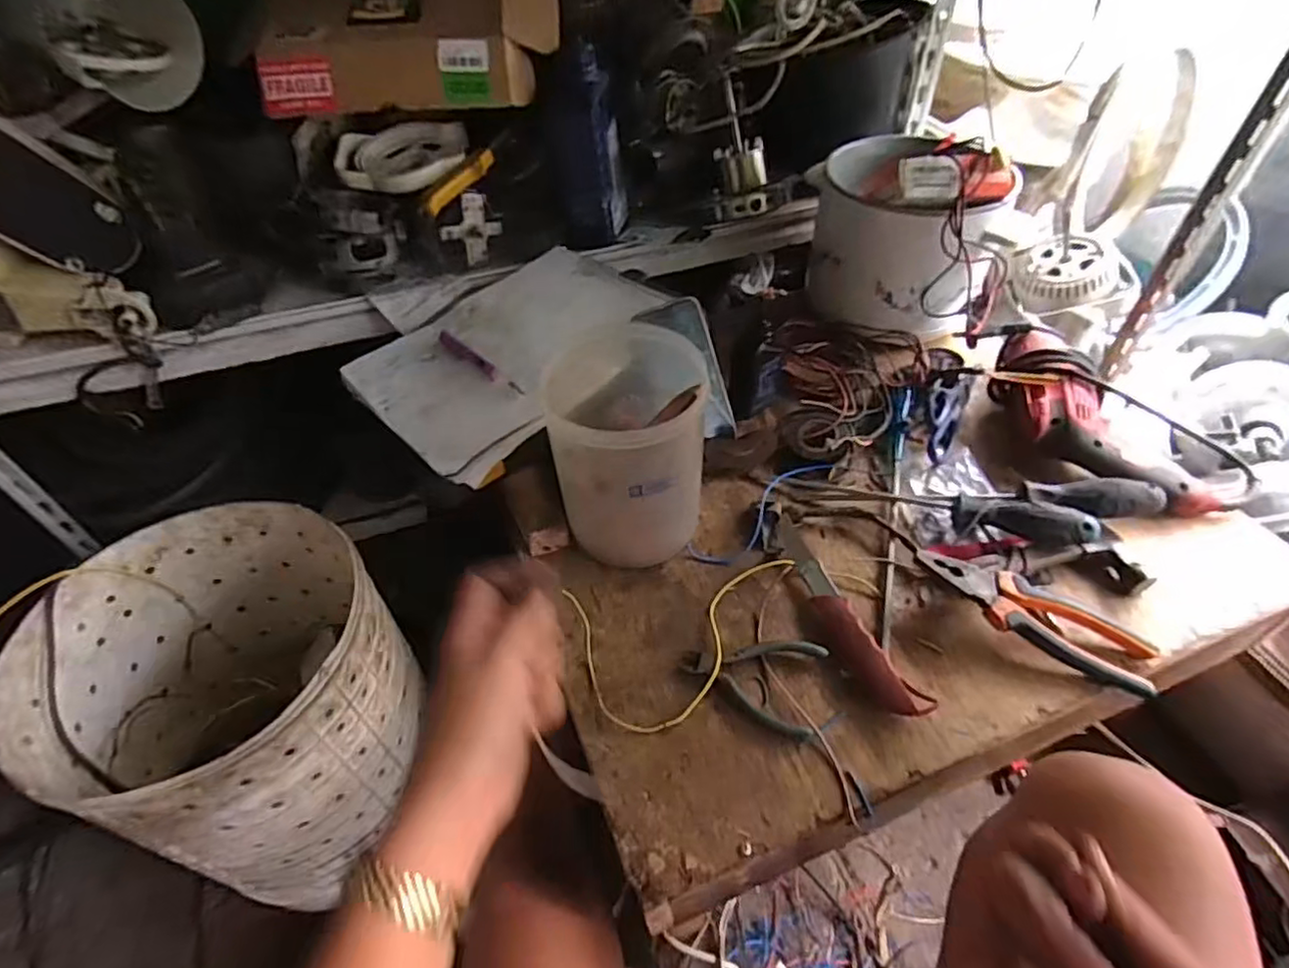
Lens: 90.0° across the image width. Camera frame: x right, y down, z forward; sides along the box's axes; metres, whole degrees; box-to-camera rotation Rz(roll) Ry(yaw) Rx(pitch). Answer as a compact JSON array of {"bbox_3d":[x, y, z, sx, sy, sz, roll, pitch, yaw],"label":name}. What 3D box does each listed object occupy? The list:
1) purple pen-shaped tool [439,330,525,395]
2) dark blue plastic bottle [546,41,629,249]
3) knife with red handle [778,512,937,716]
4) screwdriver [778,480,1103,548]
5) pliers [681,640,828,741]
[{"bbox_3d":[-0.170,-0.123,0.660,0.016,0.010,0.148,-35,56,-27],"label":"purple pen-shaped tool"},{"bbox_3d":[-0.075,-0.409,0.798,0.079,0.216,0.087,4,24,22],"label":"dark blue plastic bottle"},{"bbox_3d":[0.166,0.107,0.549,0.038,0.021,0.203,-18,49,-14],"label":"knife with red handle"},{"bbox_3d":[0.266,0.021,0.599,0.258,0.028,0.038,10,47,30],"label":"screwdriver"},{"bbox_3d":[0.086,0.153,0.518,0.109,0.012,0.077,14,49,14],"label":"pliers"}]

